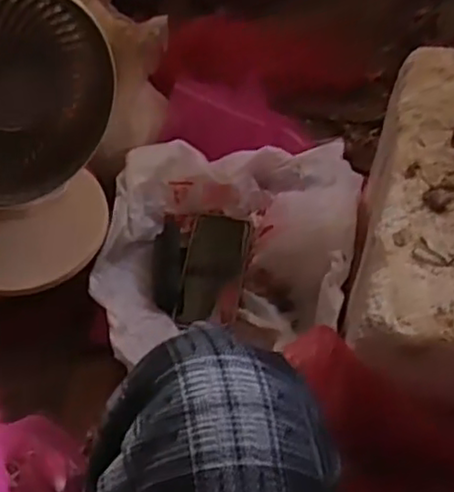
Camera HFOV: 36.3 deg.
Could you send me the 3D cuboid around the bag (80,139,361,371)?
[{"bbox_3d":[-0.002,-0.018,0.893,0.313,0.123,0.286,1,56,1],"label":"bag"}]

